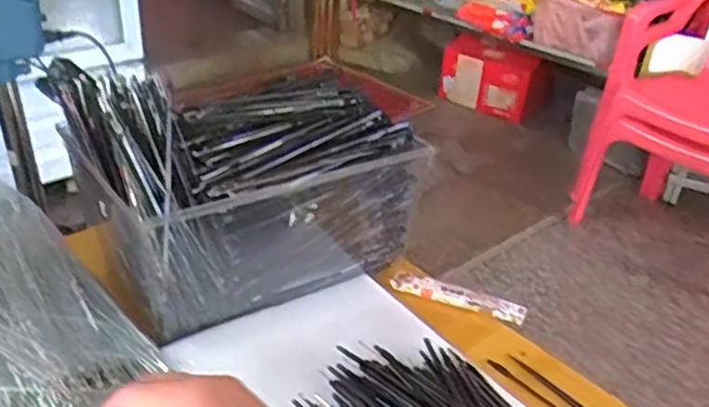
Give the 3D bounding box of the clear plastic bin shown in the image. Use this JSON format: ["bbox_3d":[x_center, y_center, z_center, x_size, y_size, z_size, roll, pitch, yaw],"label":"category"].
[{"bbox_3d":[-0.091,-0.014,0.638,0.289,0.169,0.156,-18,37,-32],"label":"clear plastic bin"}]

